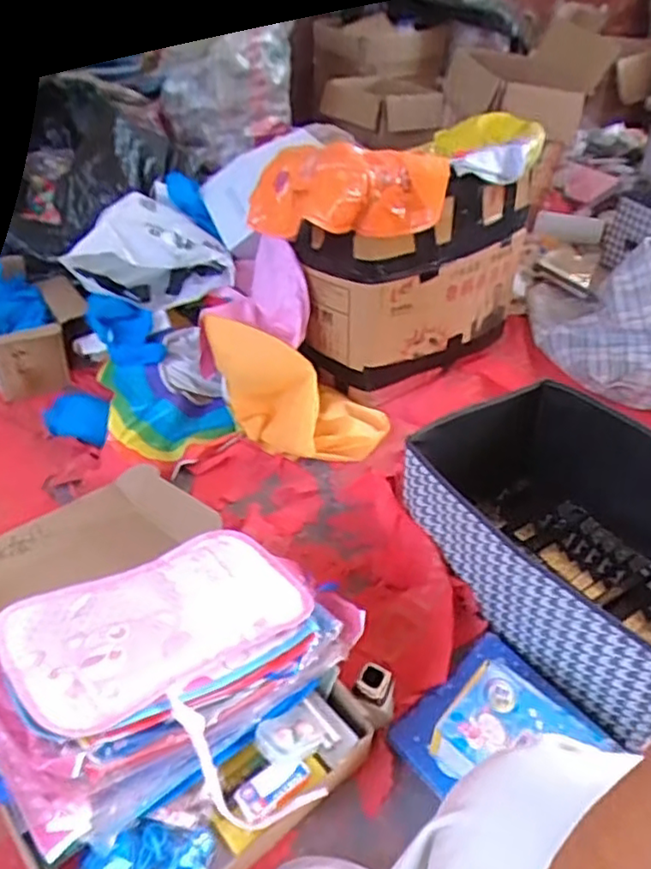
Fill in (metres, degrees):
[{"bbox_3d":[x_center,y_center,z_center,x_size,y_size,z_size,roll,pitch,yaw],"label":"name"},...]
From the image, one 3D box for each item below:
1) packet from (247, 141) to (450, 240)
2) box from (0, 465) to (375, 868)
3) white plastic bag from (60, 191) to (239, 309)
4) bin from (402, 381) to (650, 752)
[{"bbox_3d":[0.029,-0.363,1.014,0.313,0.117,0.157,1,40,1],"label":"packet"},{"bbox_3d":[-0.248,0.201,0.768,0.361,0.195,0.593,-30,47,-33],"label":"box"},{"bbox_3d":[-0.350,-0.362,1.320,0.305,0.149,0.205,-10,39,-13],"label":"white plastic bag"},{"bbox_3d":[0.348,0.120,0.881,0.346,0.167,0.428,-24,44,-28],"label":"bin"}]

